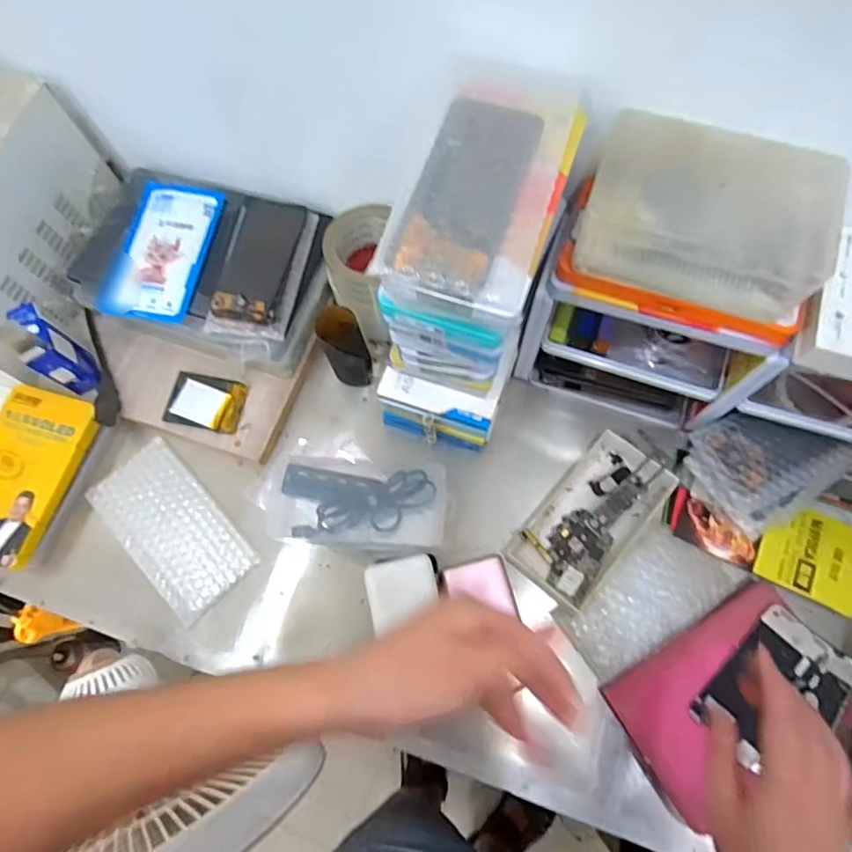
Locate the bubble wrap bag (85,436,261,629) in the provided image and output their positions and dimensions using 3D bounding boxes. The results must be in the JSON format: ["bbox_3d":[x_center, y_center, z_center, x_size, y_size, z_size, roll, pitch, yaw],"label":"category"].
[{"bbox_3d":[-0.284,0.110,0.611,0.202,0.019,0.103,43,76,15],"label":"bubble wrap bag"}]

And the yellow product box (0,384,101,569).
[{"bbox_3d":[-0.451,0.051,0.605,0.104,0.026,0.188,15,71,7],"label":"yellow product box"}]

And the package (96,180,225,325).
[{"bbox_3d":[-0.306,-0.206,0.639,0.096,0.019,0.174,9,70,5],"label":"package"}]

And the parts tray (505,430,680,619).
[{"bbox_3d":[0.180,0.096,0.586,0.098,0.031,0.183,39,75,15],"label":"parts tray"}]

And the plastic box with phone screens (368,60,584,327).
[{"bbox_3d":[0.047,-0.186,0.392,0.106,0.029,0.216,17,71,8],"label":"plastic box with phone screens"}]

